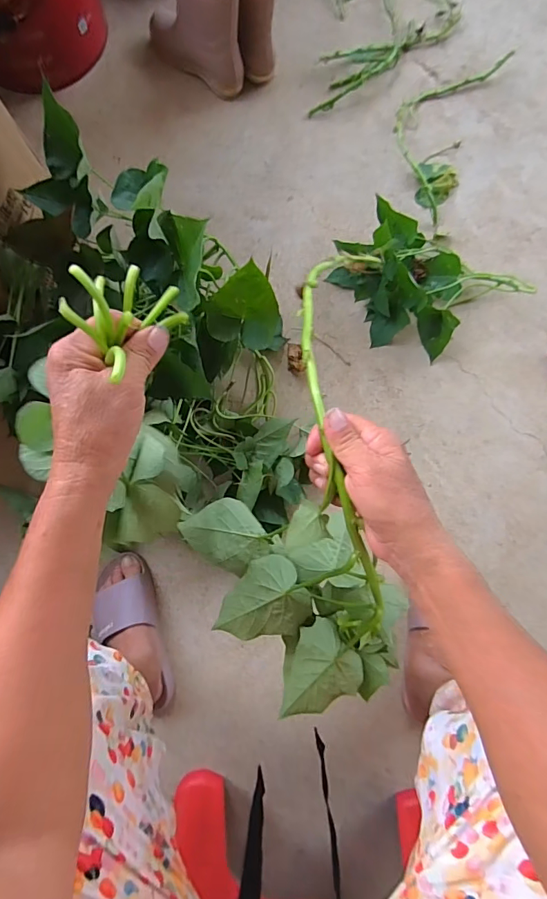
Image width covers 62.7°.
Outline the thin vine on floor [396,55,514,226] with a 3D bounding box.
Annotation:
[{"bbox_3d":[0.305,-0.602,0.825,0.154,0.046,0.366,22,83,4],"label":"thin vine on floor"}]

